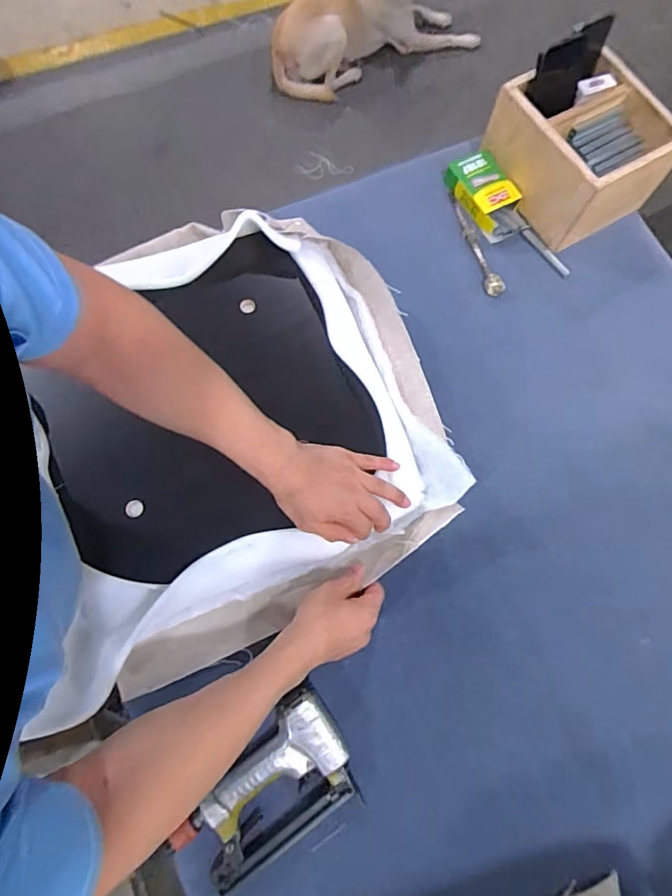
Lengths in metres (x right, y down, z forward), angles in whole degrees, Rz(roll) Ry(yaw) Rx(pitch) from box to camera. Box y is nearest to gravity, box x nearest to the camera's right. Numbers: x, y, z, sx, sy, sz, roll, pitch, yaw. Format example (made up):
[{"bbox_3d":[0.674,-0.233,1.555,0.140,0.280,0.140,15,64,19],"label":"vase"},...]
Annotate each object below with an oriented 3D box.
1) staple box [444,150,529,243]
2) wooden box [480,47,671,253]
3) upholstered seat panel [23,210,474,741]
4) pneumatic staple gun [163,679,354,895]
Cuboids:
[{"bbox_3d":[0.249,-0.410,0.809,0.087,0.031,0.150,-35,77,-10],"label":"staple box"},{"bbox_3d":[0.383,-0.470,0.781,0.206,0.119,0.224,-29,77,-9],"label":"wooden box"},{"bbox_3d":[-0.158,-0.044,0.662,0.545,0.081,0.571,-21,75,-7],"label":"upholstered seat panel"},{"bbox_3d":[-0.076,0.397,0.567,0.228,0.043,0.119,-43,79,-12],"label":"pneumatic staple gun"}]

